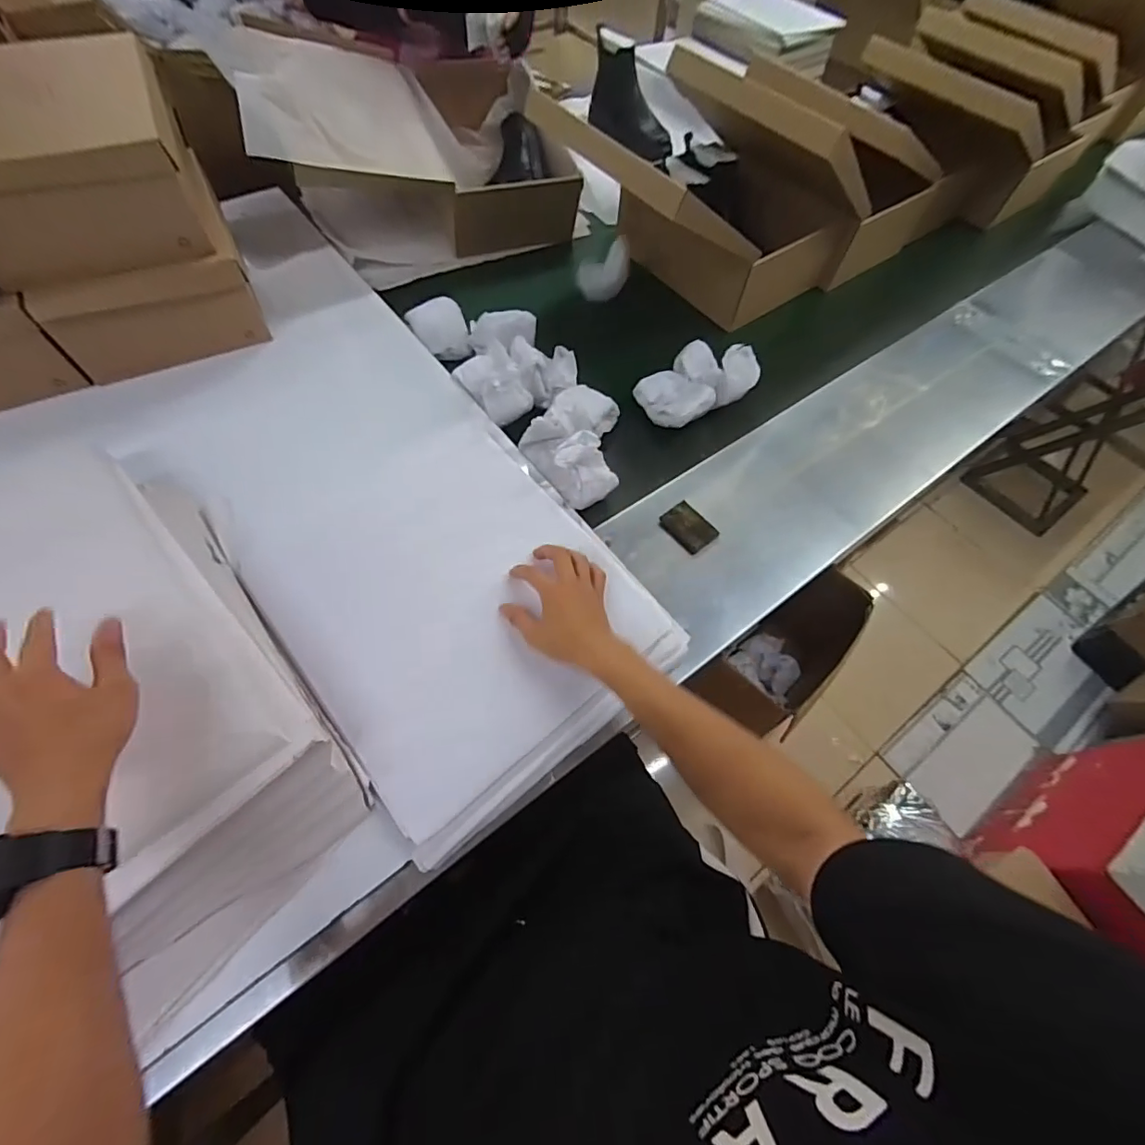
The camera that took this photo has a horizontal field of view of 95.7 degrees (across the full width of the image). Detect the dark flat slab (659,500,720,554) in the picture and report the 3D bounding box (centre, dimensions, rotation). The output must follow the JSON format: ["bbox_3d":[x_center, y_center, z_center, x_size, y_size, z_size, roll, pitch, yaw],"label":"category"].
[{"bbox_3d":[0.160,-0.064,0.709,0.058,0.007,0.070,-38,69,-20],"label":"dark flat slab"}]

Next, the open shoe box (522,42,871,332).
[{"bbox_3d":[0.226,-0.628,0.892,0.474,0.307,0.342,-30,67,-17],"label":"open shoe box"}]

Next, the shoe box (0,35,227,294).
[{"bbox_3d":[-0.639,-0.526,0.669,0.256,0.138,0.276,-22,65,-13],"label":"shoe box"}]

